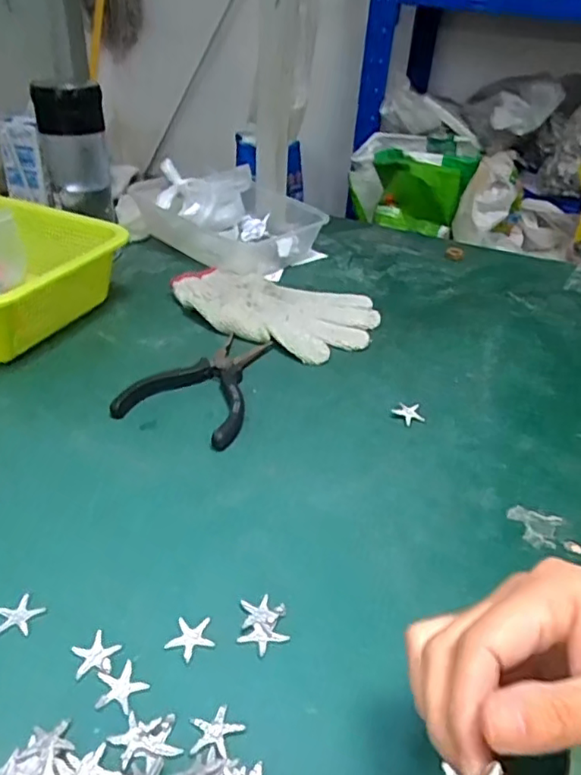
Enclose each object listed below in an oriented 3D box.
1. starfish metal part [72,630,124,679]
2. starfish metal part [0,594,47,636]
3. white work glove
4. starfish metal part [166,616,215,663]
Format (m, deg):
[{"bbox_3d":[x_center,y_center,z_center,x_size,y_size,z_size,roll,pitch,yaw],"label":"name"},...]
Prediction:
[{"bbox_3d":[-0.095,0.130,0.295,0.021,0.004,0.023,2,33,-2],"label":"starfish metal part"},{"bbox_3d":[-0.140,0.117,0.311,0.024,0.004,0.023,2,33,-2],"label":"starfish metal part"},{"bbox_3d":[-0.015,-0.082,0.601,0.201,0.020,0.137,19,36,22],"label":"white work glove"},{"bbox_3d":[-0.049,0.126,0.304,0.021,0.004,0.023,2,33,-2],"label":"starfish metal part"}]

